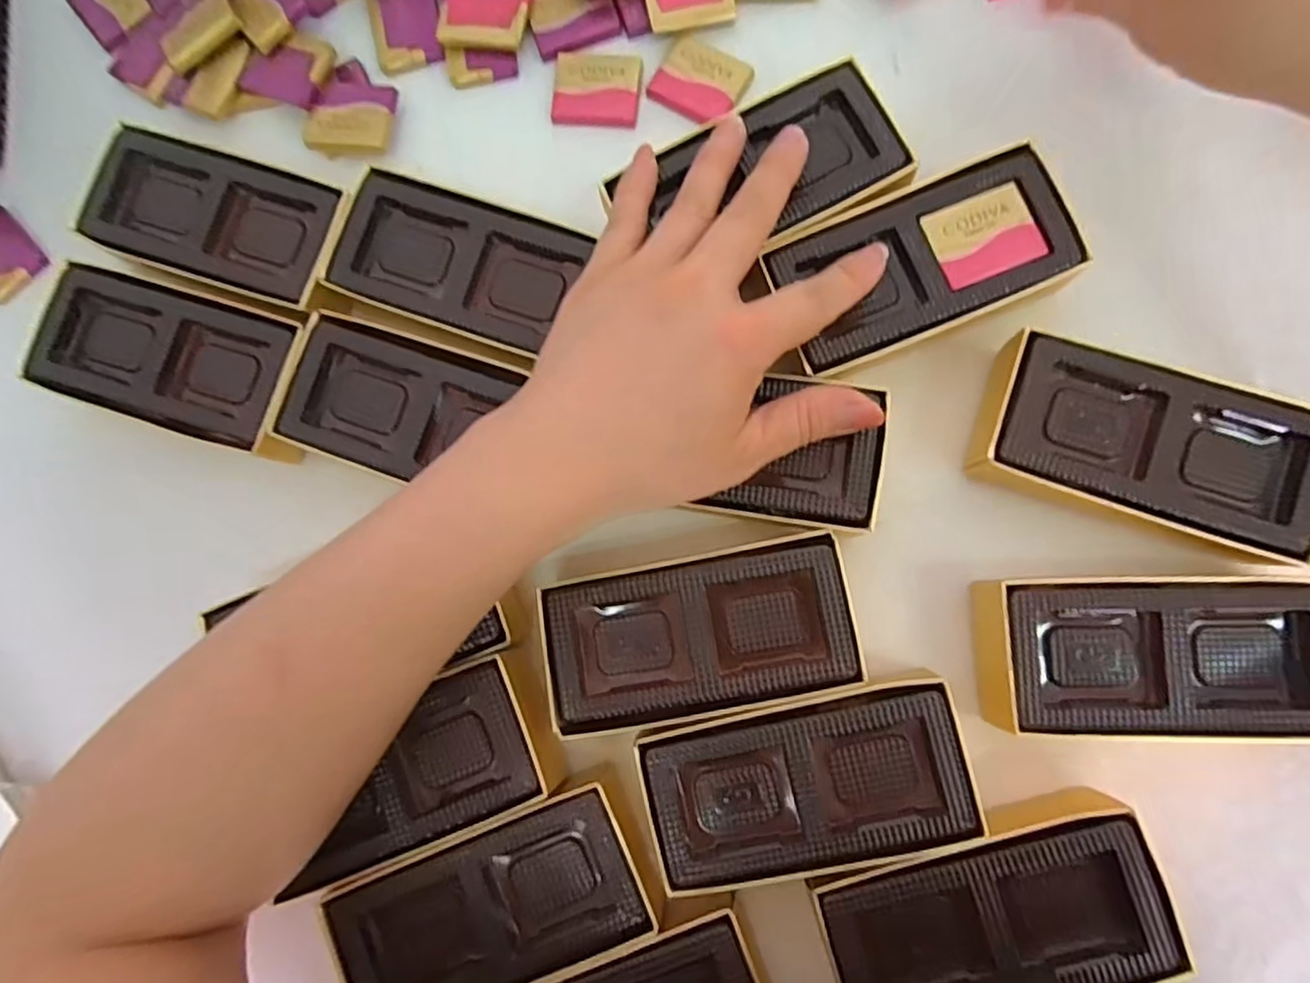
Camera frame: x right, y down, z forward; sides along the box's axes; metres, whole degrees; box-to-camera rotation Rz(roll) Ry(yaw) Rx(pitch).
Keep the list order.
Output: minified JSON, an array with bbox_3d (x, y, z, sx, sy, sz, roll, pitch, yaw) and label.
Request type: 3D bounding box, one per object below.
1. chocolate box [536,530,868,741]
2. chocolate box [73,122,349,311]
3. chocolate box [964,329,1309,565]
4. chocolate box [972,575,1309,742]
[{"bbox_3d":[0.017,0.055,0.267,0.113,0.036,0.057,-11,83,4],"label":"chocolate box"},{"bbox_3d":[-0.188,-0.116,0.301,0.113,0.029,0.054,19,86,7],"label":"chocolate box"},{"bbox_3d":[0.182,-0.016,0.262,0.119,0.034,0.057,18,86,7],"label":"chocolate box"},{"bbox_3d":[0.179,0.061,0.255,0.123,0.034,0.057,-2,84,5],"label":"chocolate box"}]

